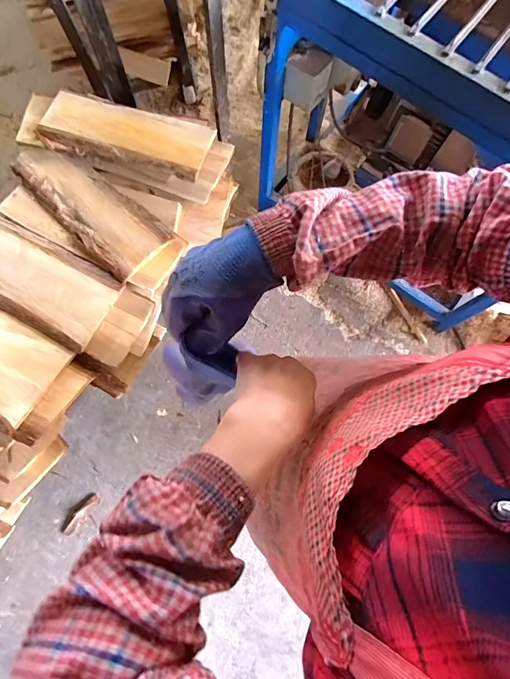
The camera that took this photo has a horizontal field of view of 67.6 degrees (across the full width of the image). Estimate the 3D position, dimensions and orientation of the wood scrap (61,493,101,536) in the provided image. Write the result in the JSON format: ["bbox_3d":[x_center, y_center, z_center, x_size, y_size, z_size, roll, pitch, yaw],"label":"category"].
[{"bbox_3d":[-0.578,0.572,1.258,0.047,0.017,0.143,34,65,11],"label":"wood scrap"}]

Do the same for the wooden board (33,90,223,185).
[{"bbox_3d":[-0.365,-0.583,1.082,0.475,0.041,0.204,15,77,3],"label":"wooden board"}]

